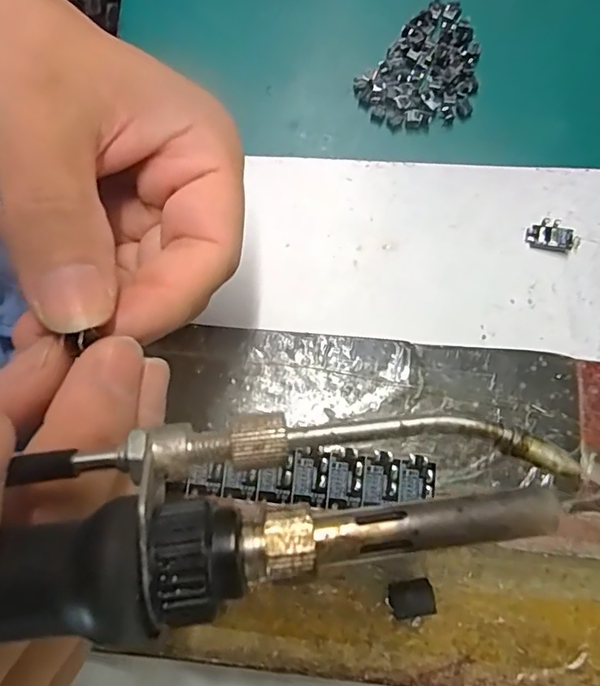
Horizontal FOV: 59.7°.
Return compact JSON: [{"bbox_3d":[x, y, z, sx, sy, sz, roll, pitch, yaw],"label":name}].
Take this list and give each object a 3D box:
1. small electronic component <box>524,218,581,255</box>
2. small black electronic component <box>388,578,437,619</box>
[{"bbox_3d":[0.115,-0.047,0.236,0.022,0.006,0.013,16,79,4],"label":"small electronic component"},{"bbox_3d":[0.041,0.094,0.192,0.016,0.010,0.011,-9,79,-2],"label":"small black electronic component"}]

